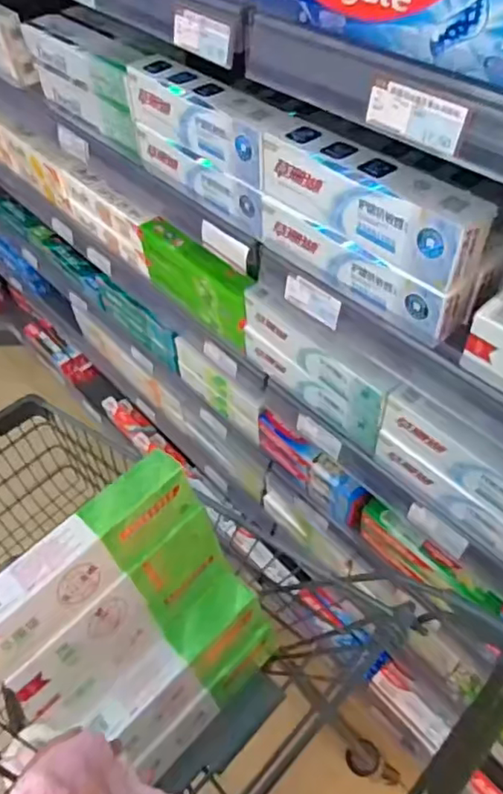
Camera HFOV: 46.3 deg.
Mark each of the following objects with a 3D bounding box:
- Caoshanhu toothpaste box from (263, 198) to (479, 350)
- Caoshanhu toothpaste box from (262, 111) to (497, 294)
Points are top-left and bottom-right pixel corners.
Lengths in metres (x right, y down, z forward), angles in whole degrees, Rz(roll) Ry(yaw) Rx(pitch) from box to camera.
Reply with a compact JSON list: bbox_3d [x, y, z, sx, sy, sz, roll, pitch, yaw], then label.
[{"bbox_3d":[0.096,-0.128,0.556,0.226,0.060,0.040,34,60,27],"label":"Caoshanhu toothpaste box"},{"bbox_3d":[0.099,-0.176,0.517,0.049,0.061,0.222,-35,57,-23],"label":"Caoshanhu toothpaste box"}]

